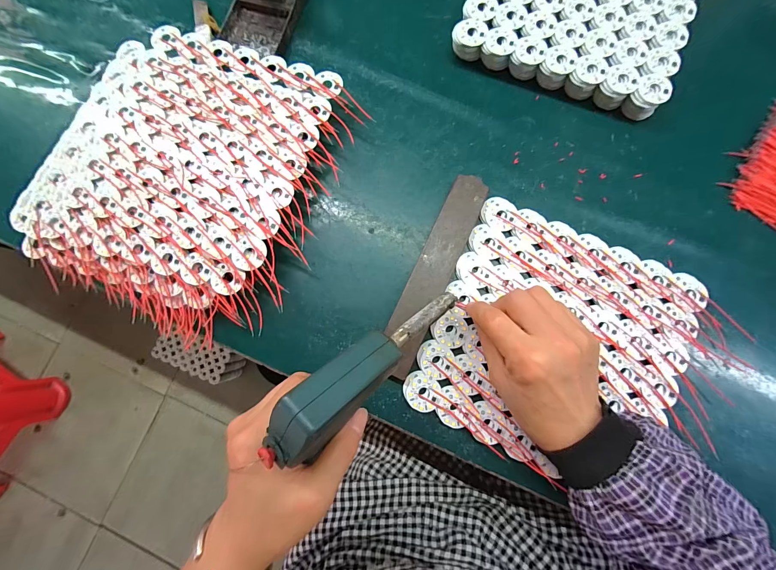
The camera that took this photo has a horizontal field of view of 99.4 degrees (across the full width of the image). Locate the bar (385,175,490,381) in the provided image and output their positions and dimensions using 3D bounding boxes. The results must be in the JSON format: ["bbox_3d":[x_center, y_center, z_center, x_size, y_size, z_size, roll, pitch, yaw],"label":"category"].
[{"bbox_3d":[0.045,-0.011,0.313,0.039,0.016,0.197,24,82,5],"label":"bar"}]

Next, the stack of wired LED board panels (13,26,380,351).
[{"bbox_3d":[-0.198,-0.109,0.327,0.270,0.035,0.277,21,82,5],"label":"stack of wired LED board panels"}]

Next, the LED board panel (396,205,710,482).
[{"bbox_3d":[0.153,0.049,0.300,0.212,0.009,0.218,24,82,5],"label":"LED board panel"}]

